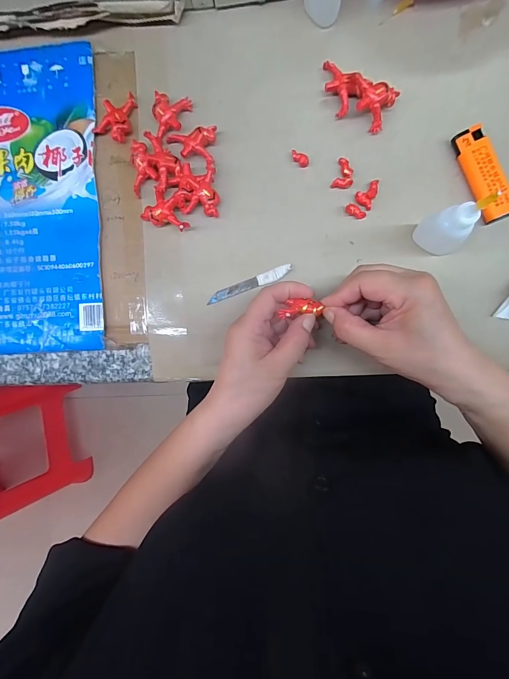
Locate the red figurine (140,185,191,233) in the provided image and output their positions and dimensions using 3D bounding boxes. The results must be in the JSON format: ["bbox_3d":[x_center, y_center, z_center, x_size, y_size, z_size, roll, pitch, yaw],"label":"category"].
[{"bbox_3d":[-0.079,-0.120,0.298,0.044,0.014,0.033,16,93,3],"label":"red figurine"}]

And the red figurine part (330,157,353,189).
[{"bbox_3d":[0.081,-0.148,0.291,0.017,0.007,0.025,18,93,3],"label":"red figurine part"}]

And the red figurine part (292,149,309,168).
[{"bbox_3d":[0.041,-0.165,0.295,0.019,0.007,0.009,38,94,2],"label":"red figurine part"}]

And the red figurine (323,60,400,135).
[{"bbox_3d":[0.086,-0.214,0.284,0.070,0.021,0.032,29,94,2],"label":"red figurine"}]

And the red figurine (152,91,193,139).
[{"bbox_3d":[-0.077,-0.205,0.300,0.032,0.016,0.039,9,93,4],"label":"red figurine"}]

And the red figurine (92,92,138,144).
[{"bbox_3d":[-0.129,-0.210,0.303,0.032,0.014,0.043,27,94,3],"label":"red figurine"}]

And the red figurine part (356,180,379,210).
[{"bbox_3d":[0.101,-0.131,0.289,0.017,0.006,0.026,23,94,3],"label":"red figurine part"}]

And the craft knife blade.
[{"bbox_3d":[-0.005,-0.050,0.297,0.080,0.004,0.010,-19,92,9],"label":"craft knife blade"}]

